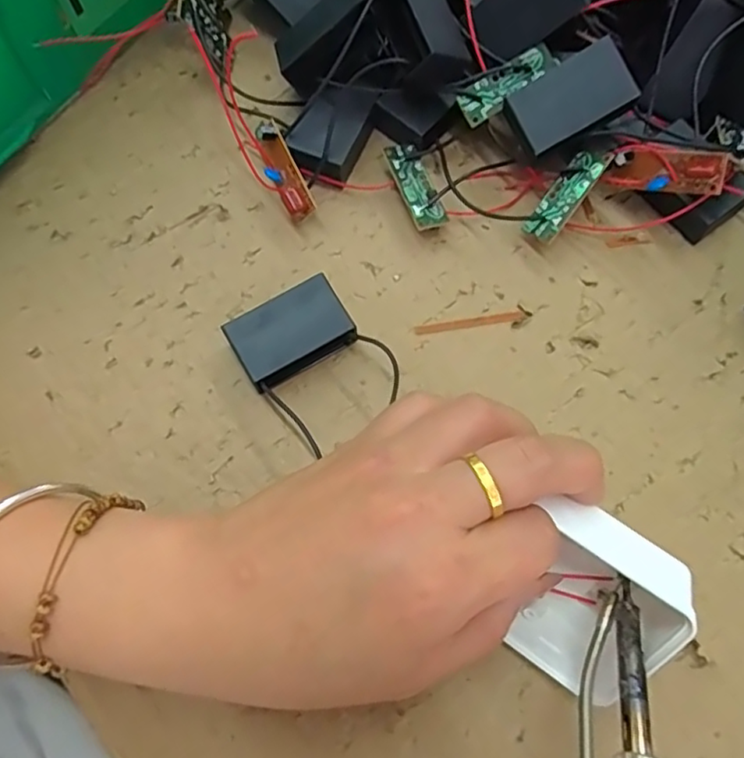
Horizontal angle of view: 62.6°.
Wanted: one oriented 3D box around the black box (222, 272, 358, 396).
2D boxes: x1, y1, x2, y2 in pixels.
[{"bbox_3d":[-0.033,-0.018,0.254,0.046,0.018,0.030,-29,74,-7],"label":"black box"}]

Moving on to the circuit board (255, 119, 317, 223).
[{"bbox_3d":[-0.039,-0.092,0.272,0.014,0.011,0.043,-25,86,-6],"label":"circuit board"}]

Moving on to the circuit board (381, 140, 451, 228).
[{"bbox_3d":[0.020,-0.086,0.273,0.017,0.004,0.044,-15,73,-21],"label":"circuit board"}]

